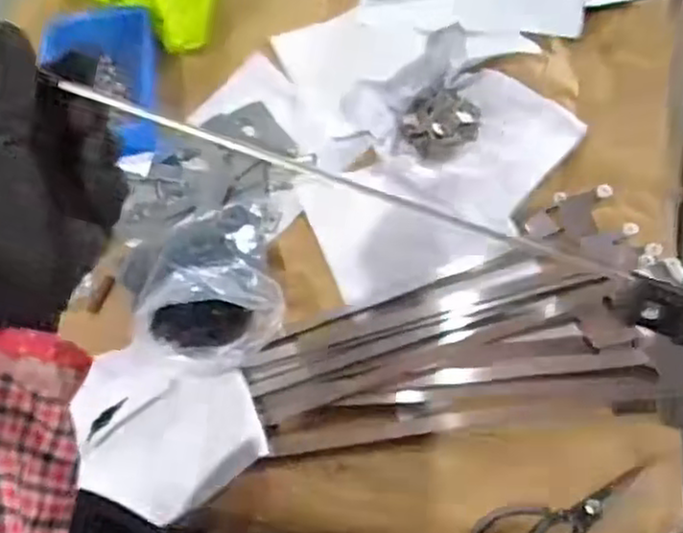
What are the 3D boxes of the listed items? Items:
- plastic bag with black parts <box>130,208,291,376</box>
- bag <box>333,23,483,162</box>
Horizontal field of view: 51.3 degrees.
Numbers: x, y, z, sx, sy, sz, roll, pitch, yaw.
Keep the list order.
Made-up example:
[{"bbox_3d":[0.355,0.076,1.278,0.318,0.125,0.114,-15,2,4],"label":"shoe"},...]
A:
[{"bbox_3d":[-0.143,0.006,0.729,0.149,0.121,0.186,-10,64,-3],"label":"plastic bag with black parts"},{"bbox_3d":[0.090,-0.210,0.847,0.161,0.074,0.139,15,65,9],"label":"bag"}]

